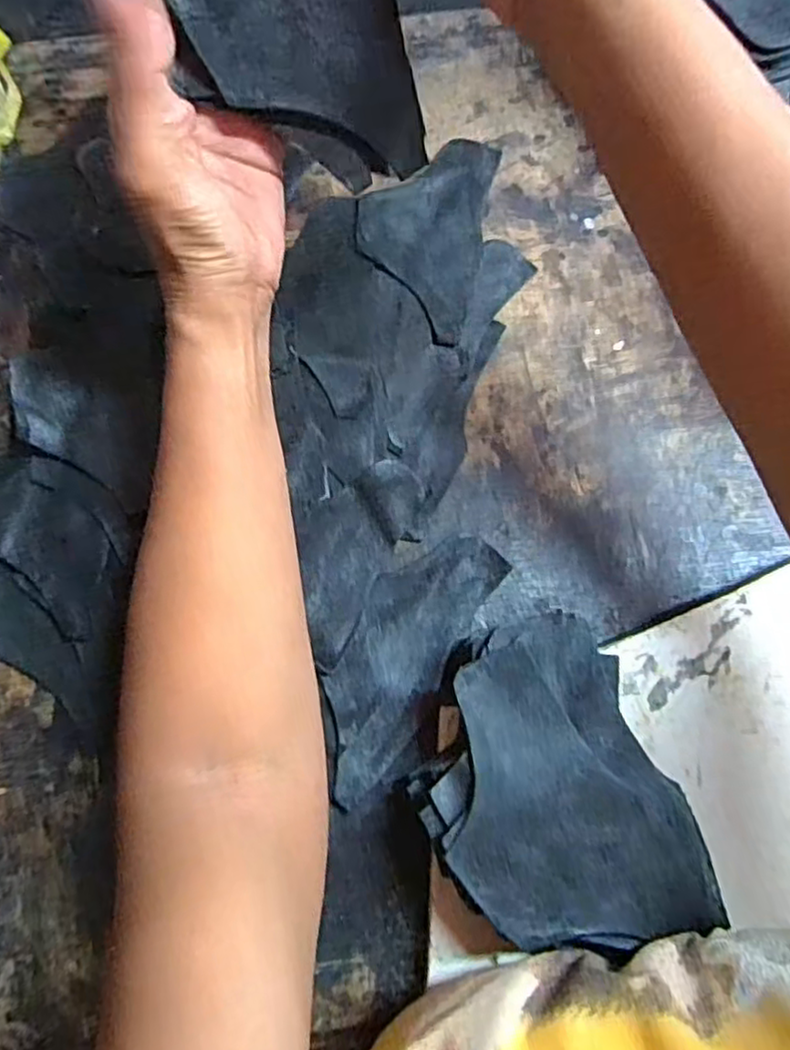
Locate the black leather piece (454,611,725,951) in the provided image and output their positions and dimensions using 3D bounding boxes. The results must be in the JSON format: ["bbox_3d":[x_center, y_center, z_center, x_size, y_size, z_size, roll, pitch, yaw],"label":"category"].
[{"bbox_3d":[0.070,0.115,0.292,0.097,0.010,0.130,-23,76,-7],"label":"black leather piece"}]

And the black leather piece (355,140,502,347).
[{"bbox_3d":[0.017,-0.186,0.431,0.079,0.007,0.148,12,75,2],"label":"black leather piece"}]

